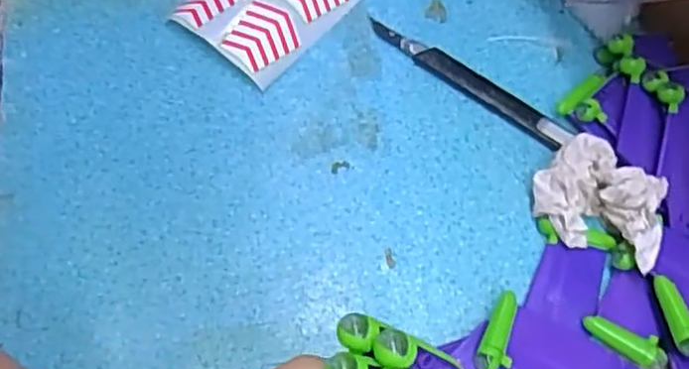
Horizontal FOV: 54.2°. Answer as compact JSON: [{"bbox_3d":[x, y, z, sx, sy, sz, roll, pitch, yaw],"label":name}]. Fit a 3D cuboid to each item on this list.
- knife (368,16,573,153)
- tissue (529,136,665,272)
[{"bbox_3d":[0.080,-0.069,0.439,0.148,0.008,0.017,35,68,15],"label":"knife"},{"bbox_3d":[0.148,0.012,0.386,0.075,0.035,0.056,40,69,17],"label":"tissue"}]

